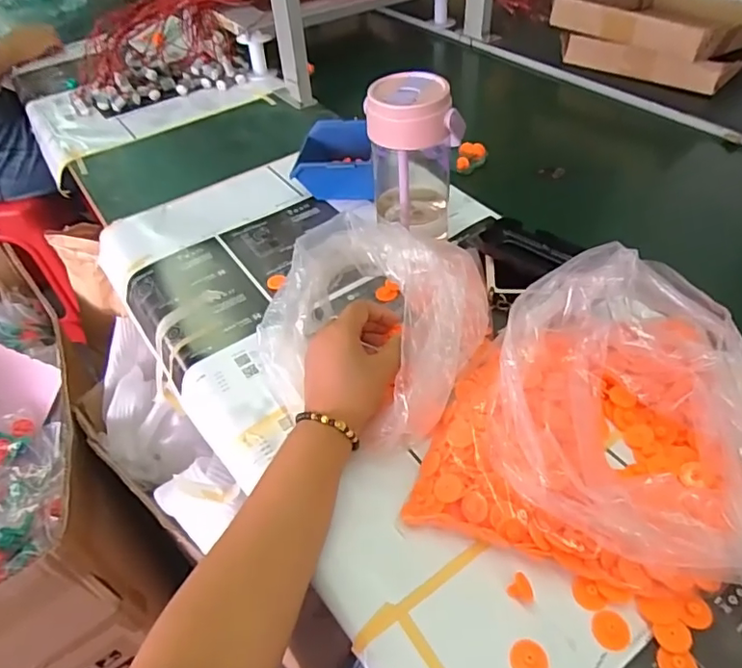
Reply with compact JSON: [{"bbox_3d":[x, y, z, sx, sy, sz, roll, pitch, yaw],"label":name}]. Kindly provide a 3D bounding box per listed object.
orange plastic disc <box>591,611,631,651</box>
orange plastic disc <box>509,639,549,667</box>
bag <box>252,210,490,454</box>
[{"bbox_3d":[0.153,0.189,0.346,0.022,0.004,0.023,-2,46,2],"label":"orange plastic disc"},{"bbox_3d":[0.099,0.204,0.339,0.022,0.004,0.022,-2,46,2],"label":"orange plastic disc"},{"bbox_3d":[0.002,-0.011,0.485,0.180,0.086,0.180,21,51,23],"label":"bag"}]

